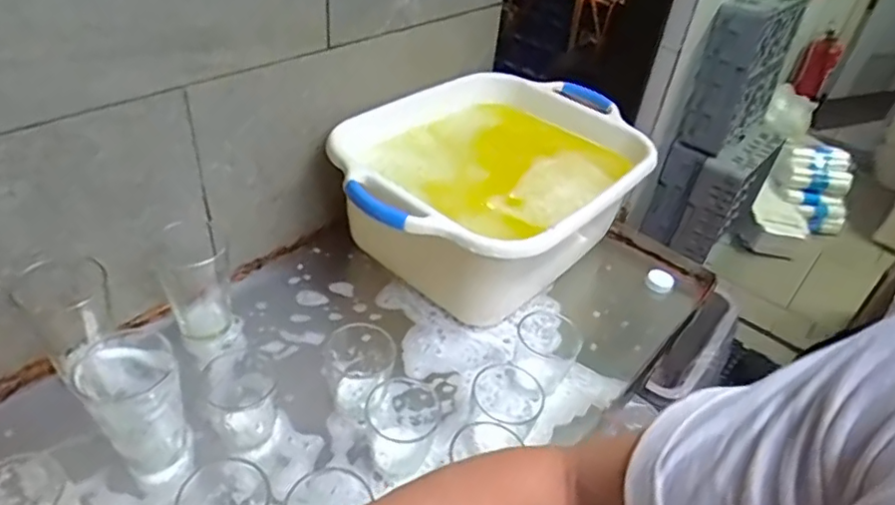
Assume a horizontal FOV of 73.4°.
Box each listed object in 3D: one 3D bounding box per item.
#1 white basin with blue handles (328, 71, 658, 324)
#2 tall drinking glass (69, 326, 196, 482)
[{"bbox_3d":[0.059,-0.086,0.915,0.369,0.196,0.477,26,42,21],"label":"white basin with blue handles"},{"bbox_3d":[-0.311,0.154,0.604,0.082,0.141,0.095,-22,47,-32],"label":"tall drinking glass"}]

